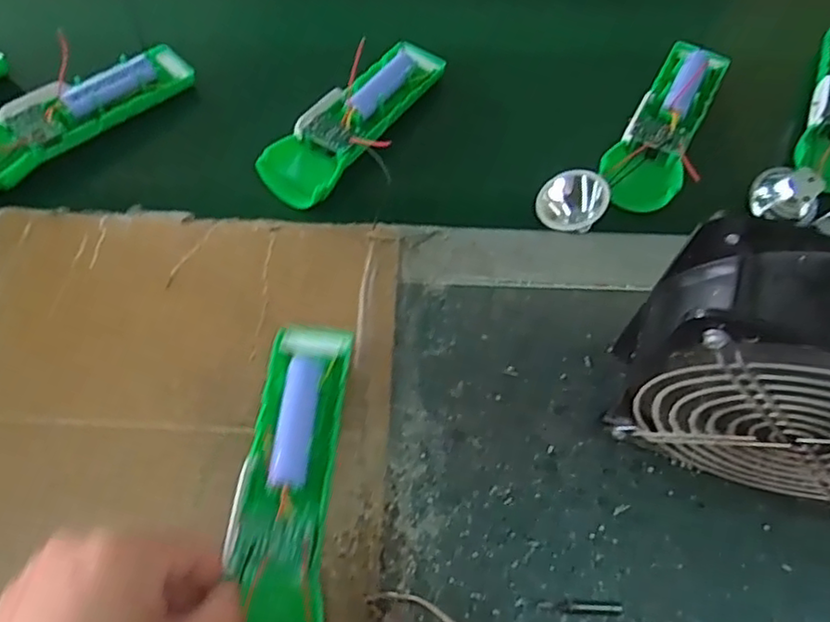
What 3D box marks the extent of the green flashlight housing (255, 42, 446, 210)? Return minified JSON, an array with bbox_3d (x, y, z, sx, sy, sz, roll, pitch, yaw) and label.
[{"bbox_3d":[-0.043,-0.135,0.451,0.049,0.021,0.156,33,67,13],"label":"green flashlight housing"}]

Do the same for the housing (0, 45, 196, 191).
[{"bbox_3d":[-0.236,-0.142,0.454,0.164,0.020,0.050,-35,70,-18],"label":"housing"}]

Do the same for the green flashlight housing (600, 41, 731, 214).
[{"bbox_3d":[0.172,-0.129,0.445,0.048,0.022,0.151,27,65,11],"label":"green flashlight housing"}]

